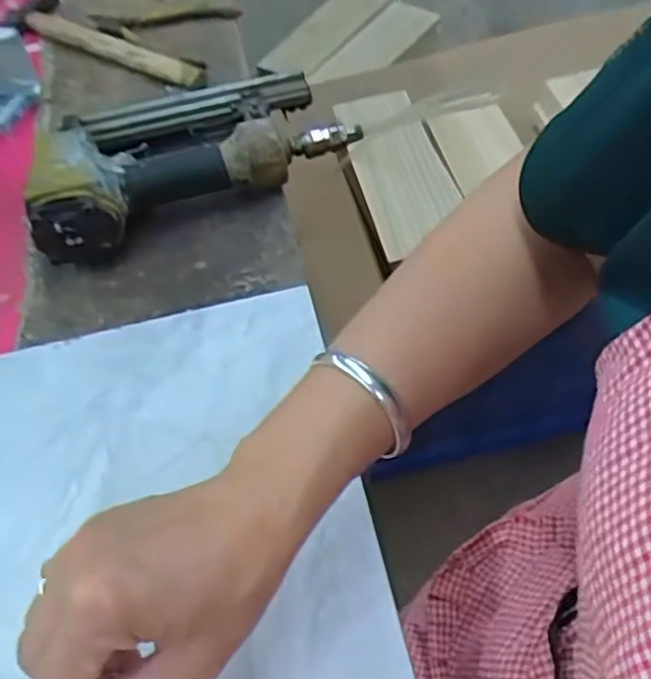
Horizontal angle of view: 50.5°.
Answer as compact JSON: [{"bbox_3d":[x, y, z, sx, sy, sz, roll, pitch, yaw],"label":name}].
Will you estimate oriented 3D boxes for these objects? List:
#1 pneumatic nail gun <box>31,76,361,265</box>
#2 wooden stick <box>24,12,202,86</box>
[{"bbox_3d":[-0.119,-0.157,0.554,0.243,0.069,0.143,-24,58,-13],"label":"pneumatic nail gun"},{"bbox_3d":[-0.211,-0.284,0.668,0.216,0.018,0.022,27,61,19],"label":"wooden stick"}]

